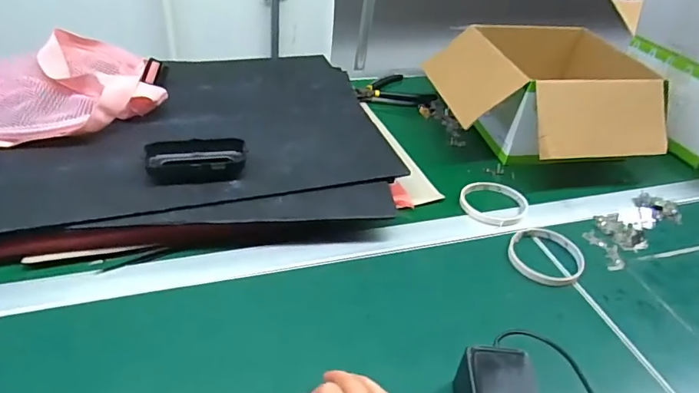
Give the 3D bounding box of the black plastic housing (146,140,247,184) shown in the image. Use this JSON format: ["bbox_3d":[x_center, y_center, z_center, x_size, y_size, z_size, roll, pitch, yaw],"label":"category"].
[{"bbox_3d":[-0.172,-0.038,0.555,0.107,0.033,0.053,-7,39,-18],"label":"black plastic housing"}]

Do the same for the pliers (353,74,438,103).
[{"bbox_3d":[0.076,-0.196,0.872,0.145,0.016,0.094,-2,39,-12],"label":"pliers"}]

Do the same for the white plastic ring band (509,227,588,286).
[{"bbox_3d":[0.226,0.067,0.559,0.086,0.007,0.082,5,38,-4],"label":"white plastic ring band"}]

